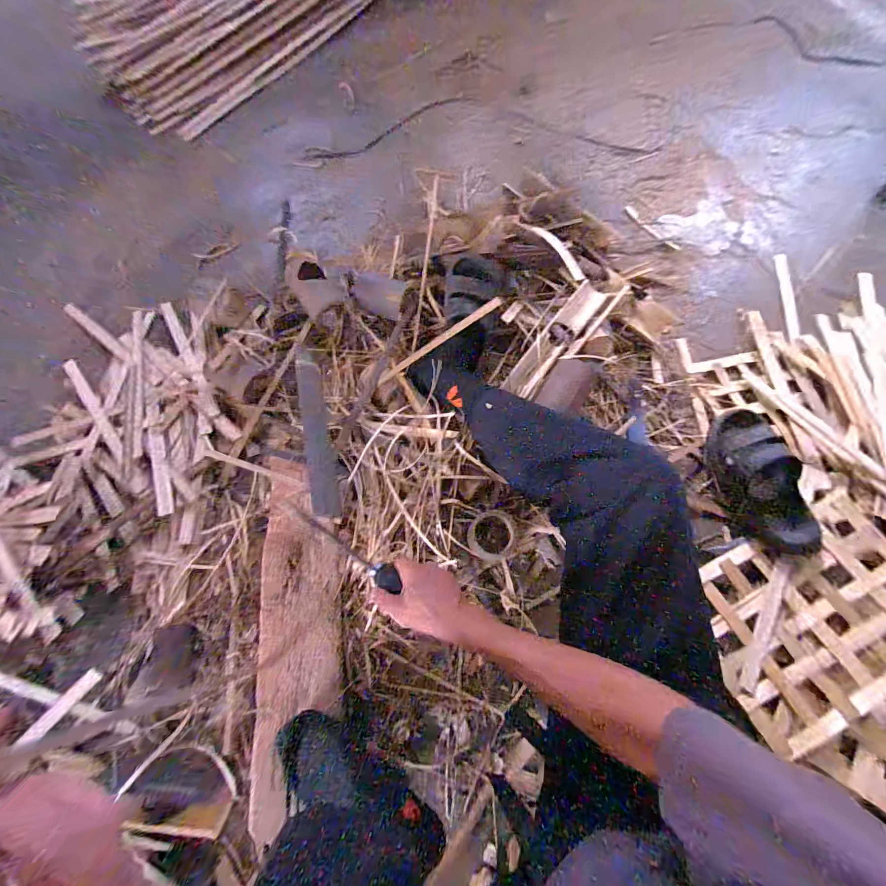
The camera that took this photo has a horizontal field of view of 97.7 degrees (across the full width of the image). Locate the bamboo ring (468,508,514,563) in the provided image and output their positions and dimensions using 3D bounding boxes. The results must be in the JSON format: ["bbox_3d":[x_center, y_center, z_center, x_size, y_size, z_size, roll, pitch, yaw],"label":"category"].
[{"bbox_3d":[0.080,0.154,0.642,0.075,0.016,0.080,1,69,-2],"label":"bamboo ring"}]

